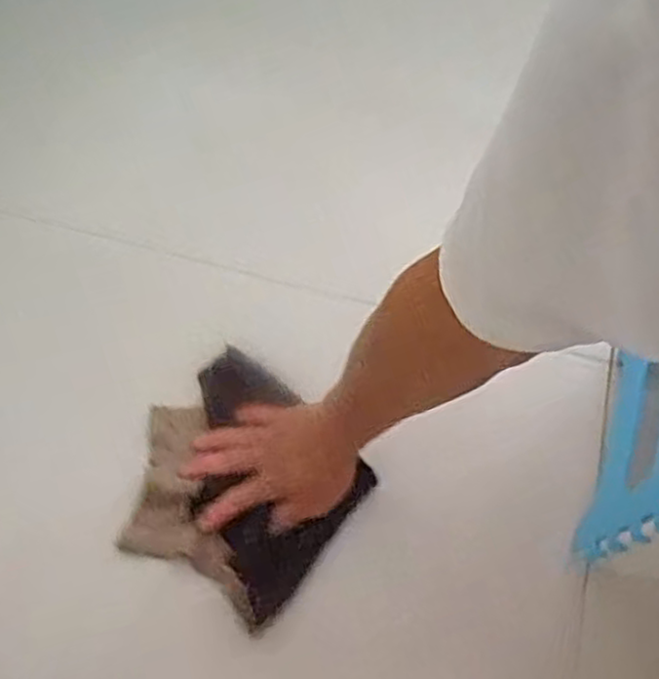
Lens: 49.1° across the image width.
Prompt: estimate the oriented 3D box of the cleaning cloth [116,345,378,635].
[{"bbox_3d":[-0.078,0.118,0.601,0.185,0.034,0.178,37,69,15],"label":"cleaning cloth"}]

